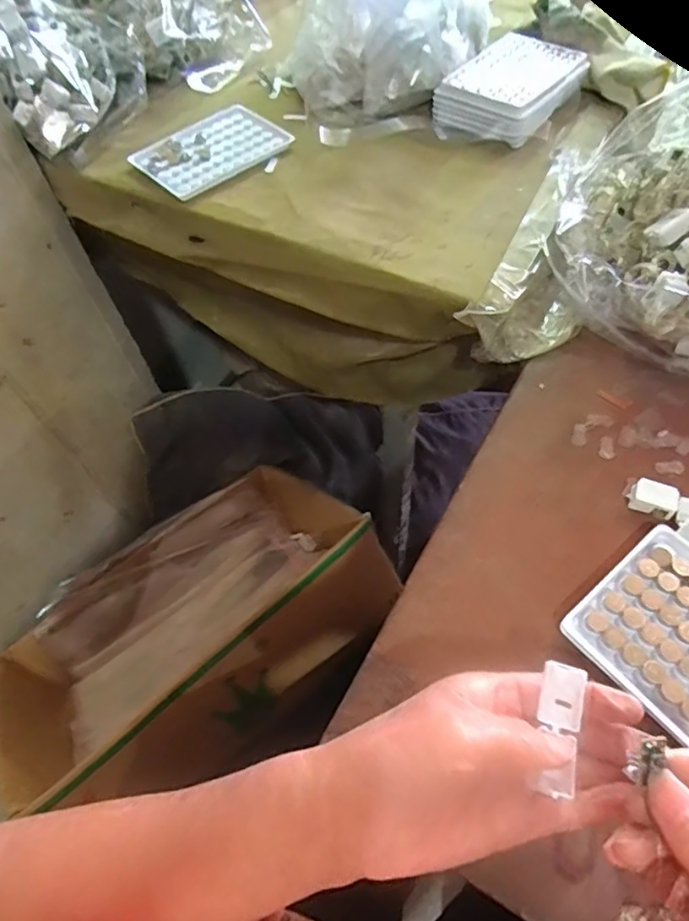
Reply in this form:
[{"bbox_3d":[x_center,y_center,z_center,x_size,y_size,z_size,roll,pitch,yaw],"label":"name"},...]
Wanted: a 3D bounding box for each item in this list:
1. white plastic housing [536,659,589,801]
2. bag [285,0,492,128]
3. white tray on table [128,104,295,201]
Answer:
[{"bbox_3d":[0.097,0.120,0.260,0.018,0.004,0.055,11,66,10],"label":"white plastic housing"},{"bbox_3d":[0.043,-0.427,0.521,0.188,0.146,0.128,-14,58,-4],"label":"bag"},{"bbox_3d":[-0.126,-0.291,0.536,0.125,0.008,0.088,-40,63,-19],"label":"white tray on table"}]

